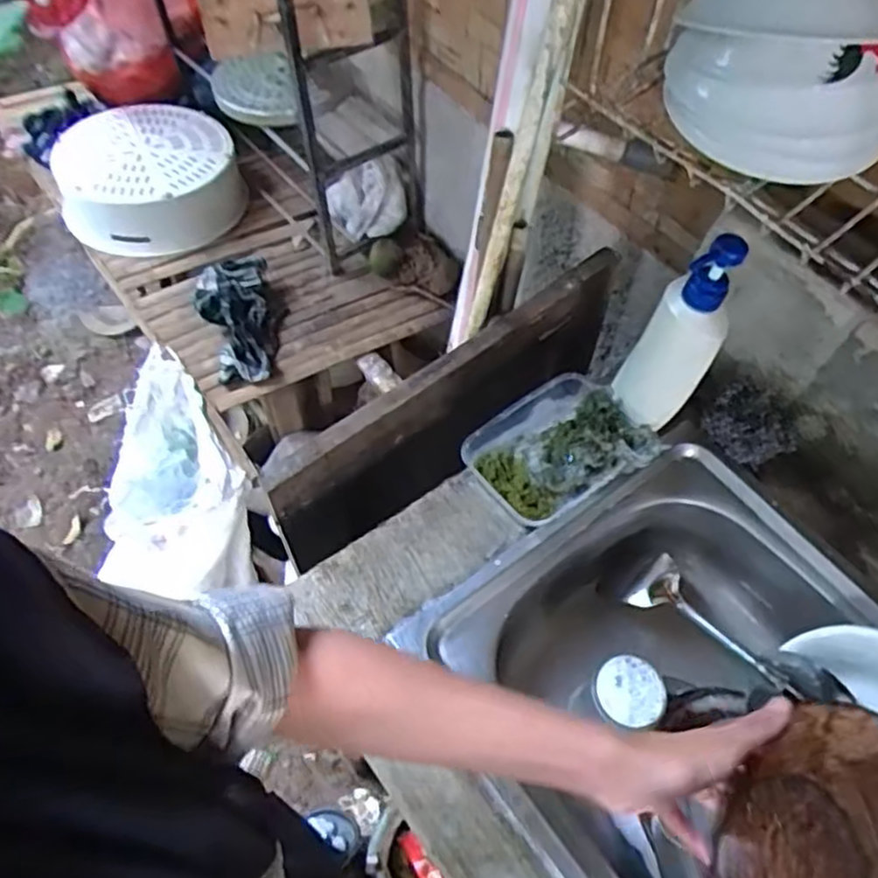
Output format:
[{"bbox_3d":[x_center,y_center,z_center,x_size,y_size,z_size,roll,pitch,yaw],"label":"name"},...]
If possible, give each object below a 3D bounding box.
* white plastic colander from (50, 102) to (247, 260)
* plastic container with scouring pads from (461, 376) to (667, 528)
[{"bbox_3d":[-0.527,-0.479,1.247,0.305,0.101,0.344,-17,60,-14],"label":"white plastic colander"},{"bbox_3d":[0.120,0.010,0.707,0.170,0.056,0.126,-27,63,-19],"label":"plastic container with scouring pads"}]

